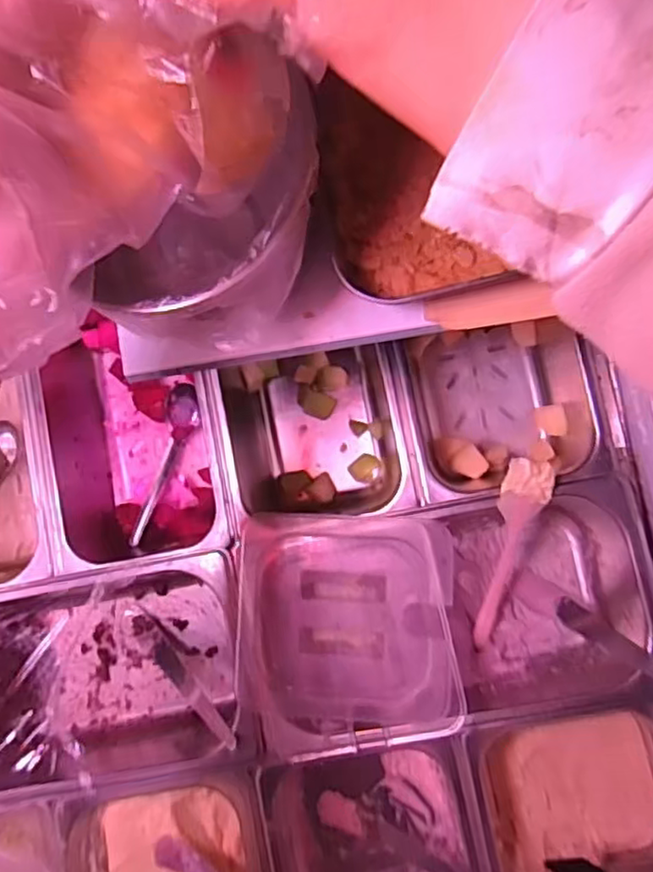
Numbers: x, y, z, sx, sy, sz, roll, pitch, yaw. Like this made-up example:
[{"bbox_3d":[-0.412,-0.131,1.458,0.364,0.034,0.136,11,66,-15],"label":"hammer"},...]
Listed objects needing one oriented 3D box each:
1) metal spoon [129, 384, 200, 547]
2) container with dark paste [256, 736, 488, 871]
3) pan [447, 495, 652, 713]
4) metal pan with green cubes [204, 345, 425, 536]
[{"bbox_3d":[-0.157,0.028,0.652,0.028,0.027,0.160,13,85,5],"label":"metal spoon"},{"bbox_3d":[0.044,0.343,0.579,0.171,0.107,0.141,-11,83,3],"label":"container with dark paste"},{"bbox_3d":[0.181,0.145,0.585,0.166,0.111,0.158,-16,83,2],"label":"pan"},{"bbox_3d":[0.002,-0.002,0.621,0.153,0.110,0.166,-10,83,3],"label":"metal pan with green cubes"}]

